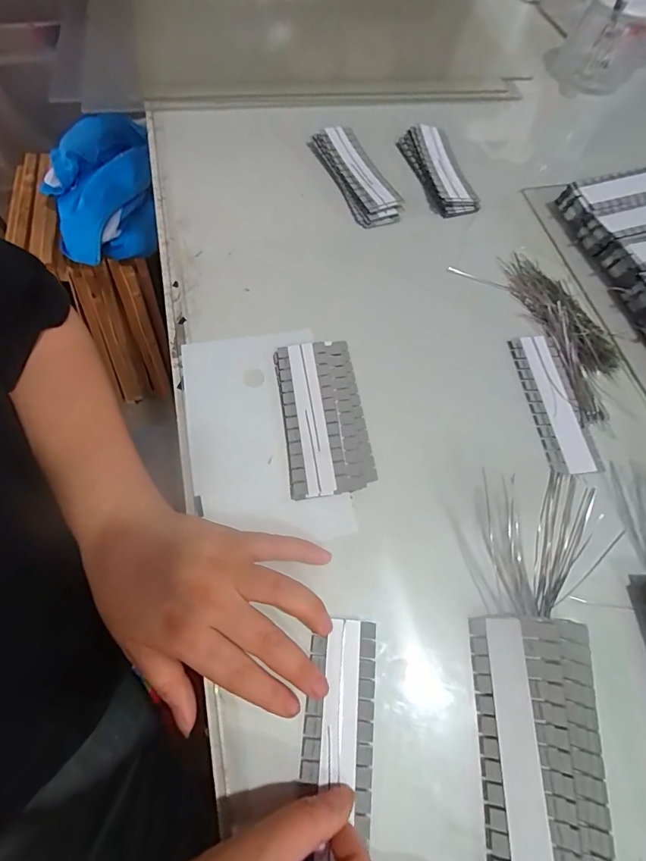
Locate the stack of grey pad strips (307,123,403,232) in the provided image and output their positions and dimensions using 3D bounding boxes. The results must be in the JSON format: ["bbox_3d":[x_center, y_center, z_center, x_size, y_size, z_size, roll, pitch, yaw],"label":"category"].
[{"bbox_3d":[0.035,-0.266,0.446,0.045,0.022,0.135,-19,67,-11],"label":"stack of grey pad strips"}]

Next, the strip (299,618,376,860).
[{"bbox_3d":[0.010,0.165,0.251,0.040,0.005,0.097,5,65,0],"label":"strip"}]

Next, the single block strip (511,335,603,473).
[{"bbox_3d":[0.188,-0.024,0.348,0.038,0.004,0.124,-5,65,-5],"label":"single block strip"}]

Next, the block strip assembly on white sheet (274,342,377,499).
[{"bbox_3d":[0.000,-0.012,0.329,0.060,0.011,0.125,-7,65,-6],"label":"block strip assembly on white sheet"}]

